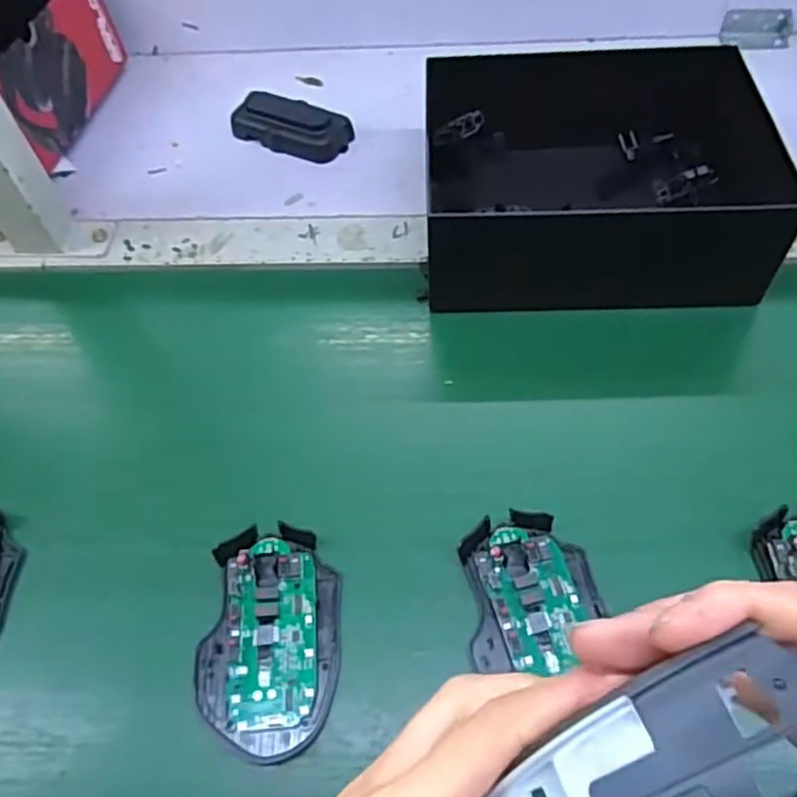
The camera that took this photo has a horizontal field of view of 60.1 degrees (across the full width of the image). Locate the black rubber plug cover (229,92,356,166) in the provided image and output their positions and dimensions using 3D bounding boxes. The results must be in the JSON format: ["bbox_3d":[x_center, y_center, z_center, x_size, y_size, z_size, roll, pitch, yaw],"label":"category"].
[{"bbox_3d":[-0.092,-0.234,0.591,0.097,0.023,0.049,25,62,19],"label":"black rubber plug cover"}]

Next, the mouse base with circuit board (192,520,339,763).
[{"bbox_3d":[-0.069,0.126,0.366,0.072,0.017,0.115,-3,57,3],"label":"mouse base with circuit board"}]

